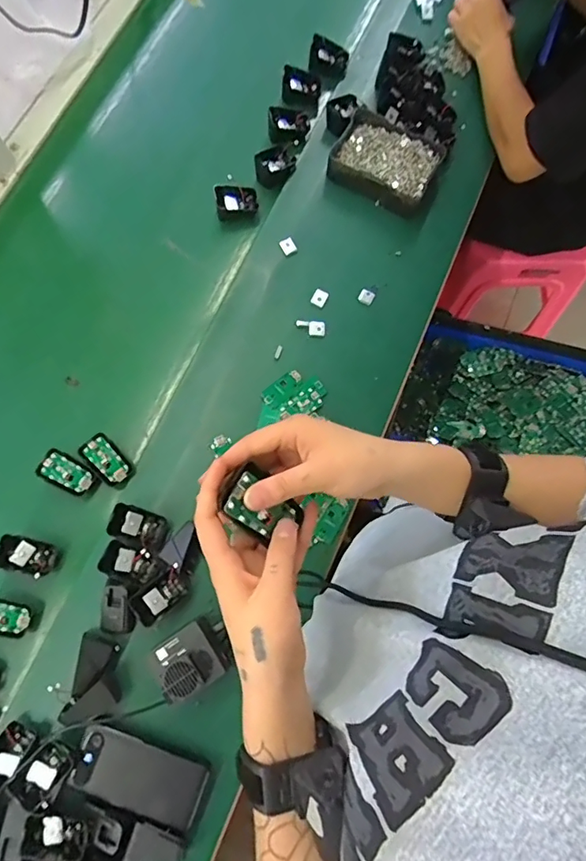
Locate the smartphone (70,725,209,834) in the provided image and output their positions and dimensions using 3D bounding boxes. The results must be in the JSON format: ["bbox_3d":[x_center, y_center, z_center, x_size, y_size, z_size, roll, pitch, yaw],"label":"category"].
[{"bbox_3d":[-0.179,0.401,0.581,0.148,0.010,0.067,21,77,4],"label":"smartphone"}]

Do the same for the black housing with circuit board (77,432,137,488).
[{"bbox_3d":[-0.251,0.040,0.687,0.044,0.021,0.075,-40,99,-3],"label":"black housing with circuit board"}]

